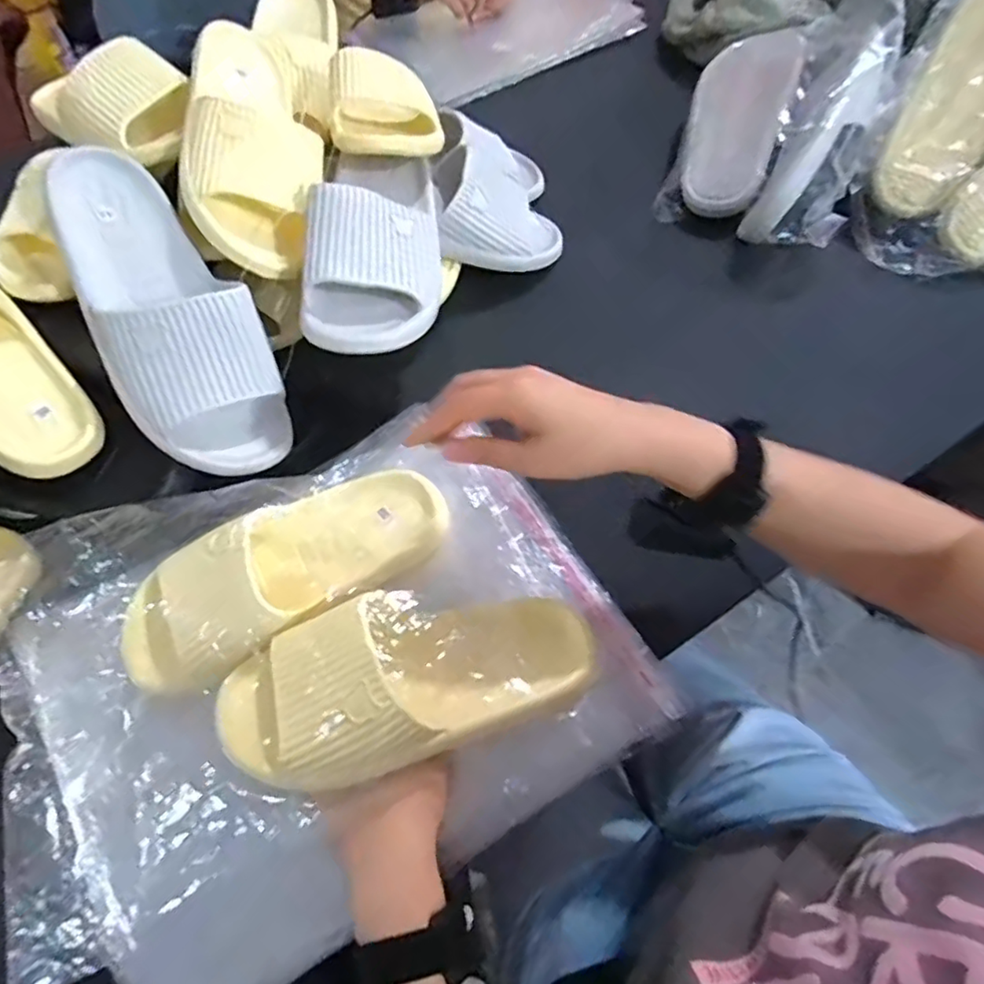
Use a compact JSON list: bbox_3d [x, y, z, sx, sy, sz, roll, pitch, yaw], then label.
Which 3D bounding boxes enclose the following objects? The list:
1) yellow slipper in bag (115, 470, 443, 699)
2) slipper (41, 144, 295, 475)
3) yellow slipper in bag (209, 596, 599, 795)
[{"bbox_3d":[-0.147,0.059,0.434,0.253,0.056,0.092,-25,63,-12],"label":"yellow slipper in bag"},{"bbox_3d":[-0.260,-0.144,0.472,0.121,0.058,0.280,-31,94,-15],"label":"slipper"},{"bbox_3d":[-0.053,0.123,0.390,0.246,0.063,0.099,-10,61,-8],"label":"yellow slipper in bag"}]

